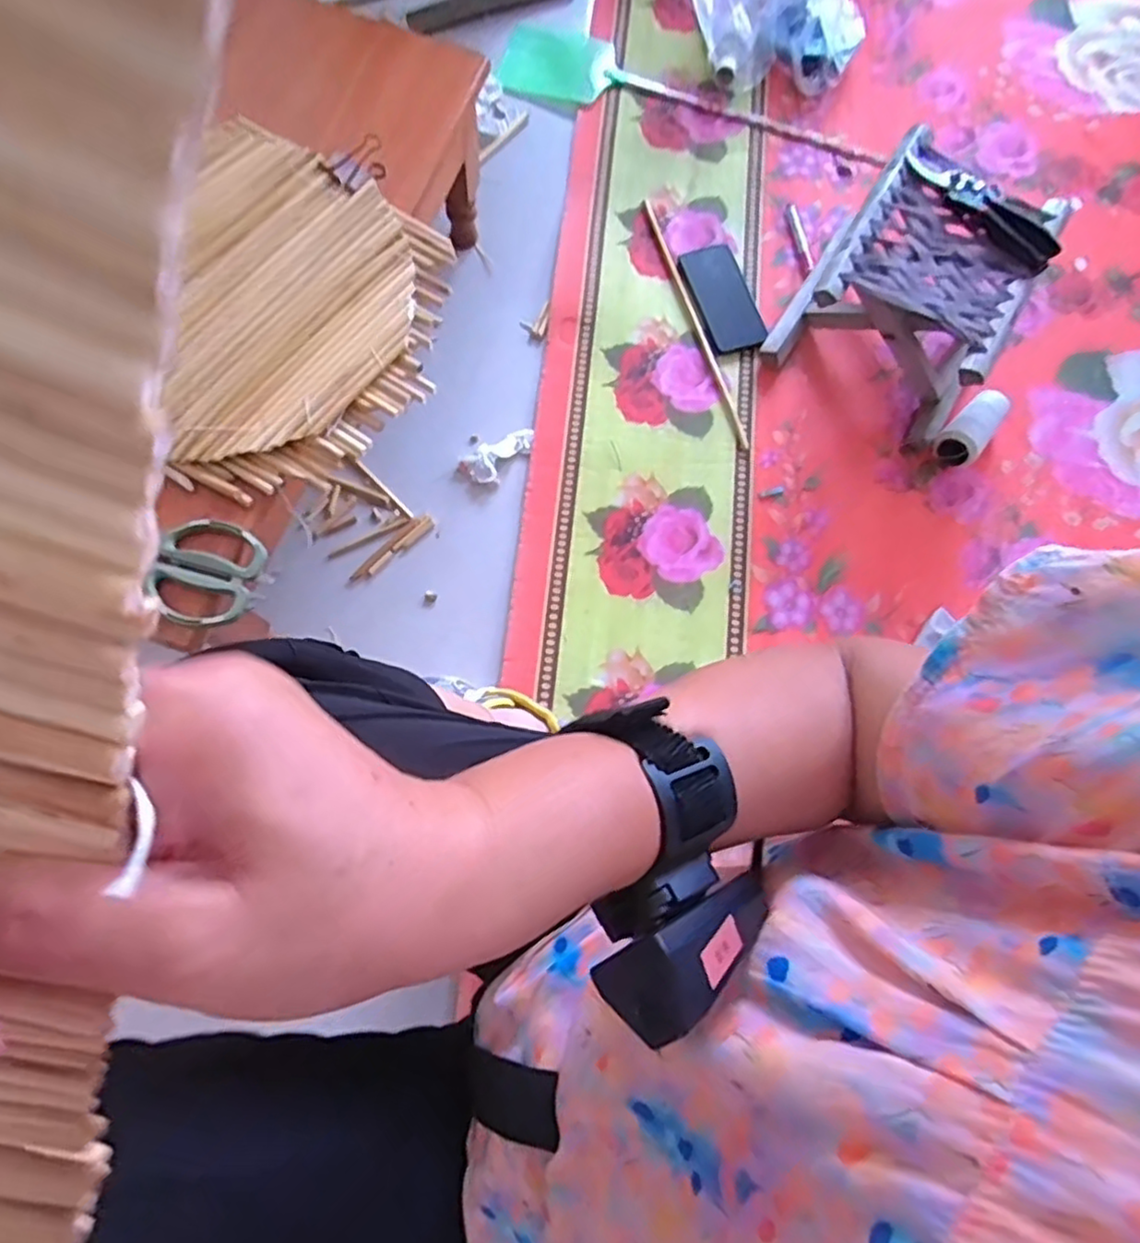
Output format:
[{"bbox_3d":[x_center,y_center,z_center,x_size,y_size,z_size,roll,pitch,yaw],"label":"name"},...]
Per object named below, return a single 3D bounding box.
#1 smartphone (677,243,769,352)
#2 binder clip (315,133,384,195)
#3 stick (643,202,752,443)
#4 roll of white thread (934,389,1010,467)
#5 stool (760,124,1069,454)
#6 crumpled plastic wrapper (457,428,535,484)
[{"bbox_3d":[0.210,-0.449,0.931,0.085,0.013,0.157,-24,79,-6],"label":"smartphone"},{"bbox_3d":[-0.208,-0.441,0.670,0.064,0.034,0.047,-33,79,-11],"label":"binder clip"},{"bbox_3d":[0.172,-0.416,0.923,0.015,0.009,0.390,-18,79,-5],"label":"stick"},{"bbox_3d":[0.527,-0.251,0.887,0.058,0.041,0.114,44,79,7],"label":"roll of white thread"},{"bbox_3d":[0.434,-0.410,0.855,0.256,0.173,0.245,35,78,5],"label":"stool"},{"bbox_3d":[-0.090,-0.213,0.865,0.103,0.014,0.049,-34,81,-8],"label":"crumpled plastic wrapper"}]

